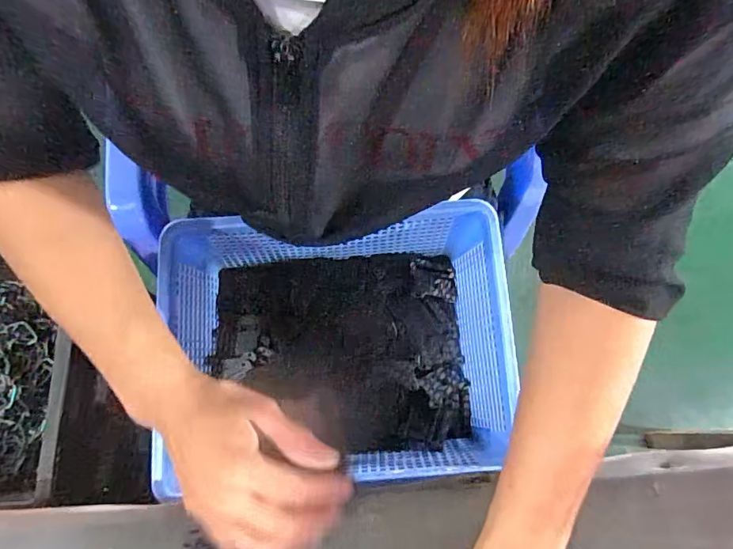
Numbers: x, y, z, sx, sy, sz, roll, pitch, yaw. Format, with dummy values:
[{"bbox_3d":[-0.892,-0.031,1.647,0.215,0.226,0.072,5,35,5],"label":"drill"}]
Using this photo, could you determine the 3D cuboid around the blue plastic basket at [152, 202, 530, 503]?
[{"bbox_3d":[-0.024,0.058,0.441,0.291,0.093,0.237,-4,74,-1],"label":"blue plastic basket"}]

